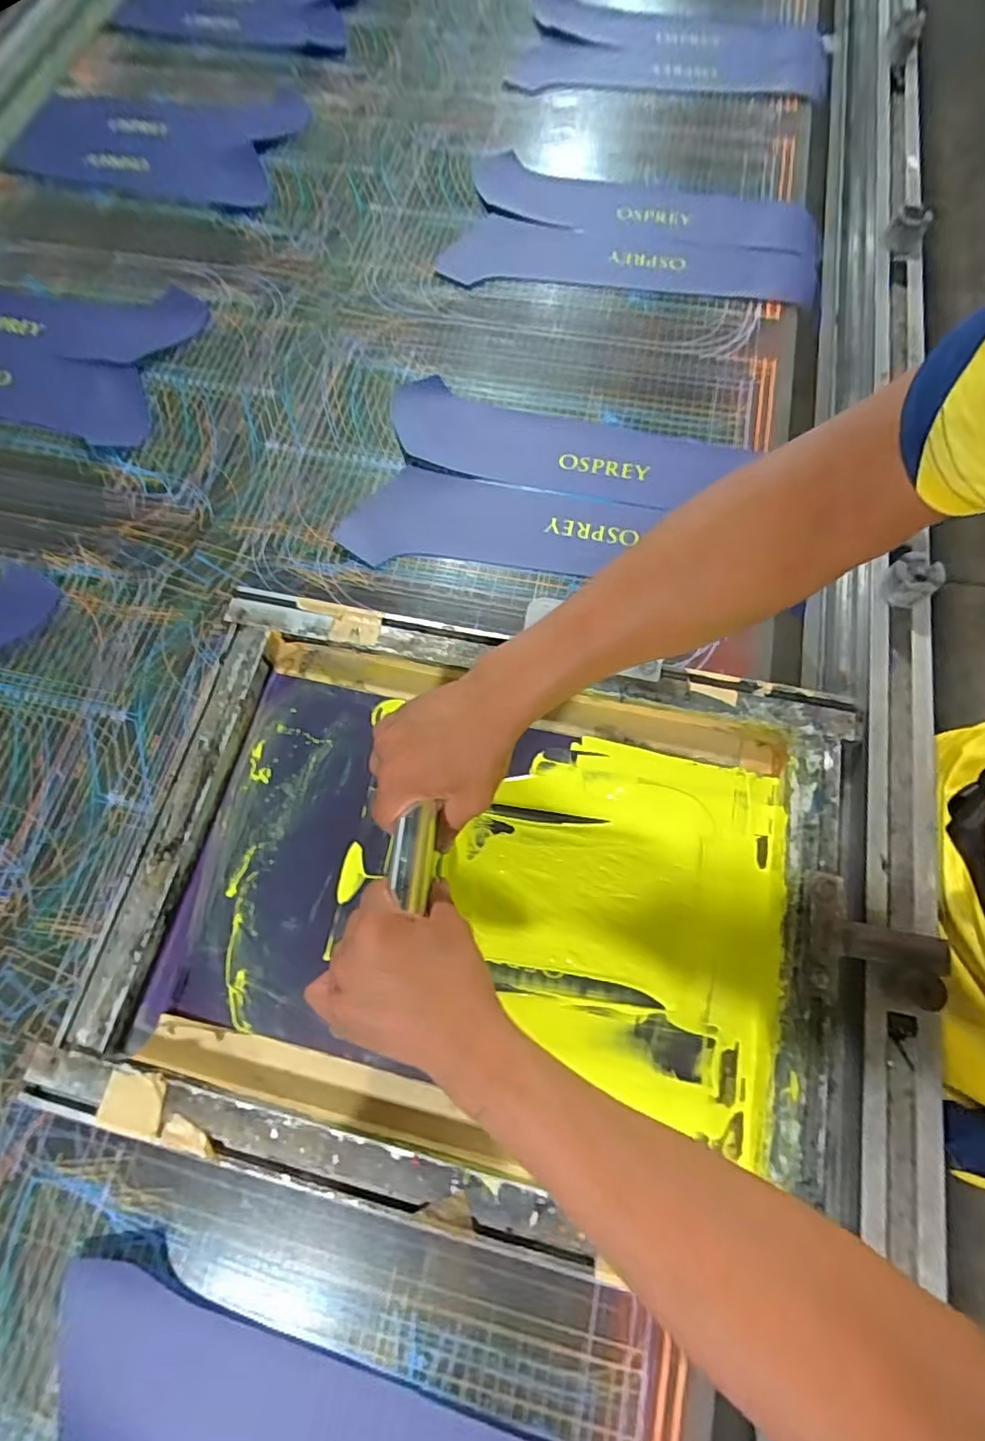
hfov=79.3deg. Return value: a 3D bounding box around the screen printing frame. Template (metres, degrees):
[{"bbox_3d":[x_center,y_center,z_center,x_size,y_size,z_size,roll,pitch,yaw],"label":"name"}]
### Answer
[{"bbox_3d":[-0.018,0.130,0.465,0.533,0.029,0.420,12,71,7],"label":"screen printing frame"}]

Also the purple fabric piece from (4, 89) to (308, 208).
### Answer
[{"bbox_3d":[-0.479,-0.815,0.820,0.408,0.027,0.223,17,72,8],"label":"purple fabric piece"}]

